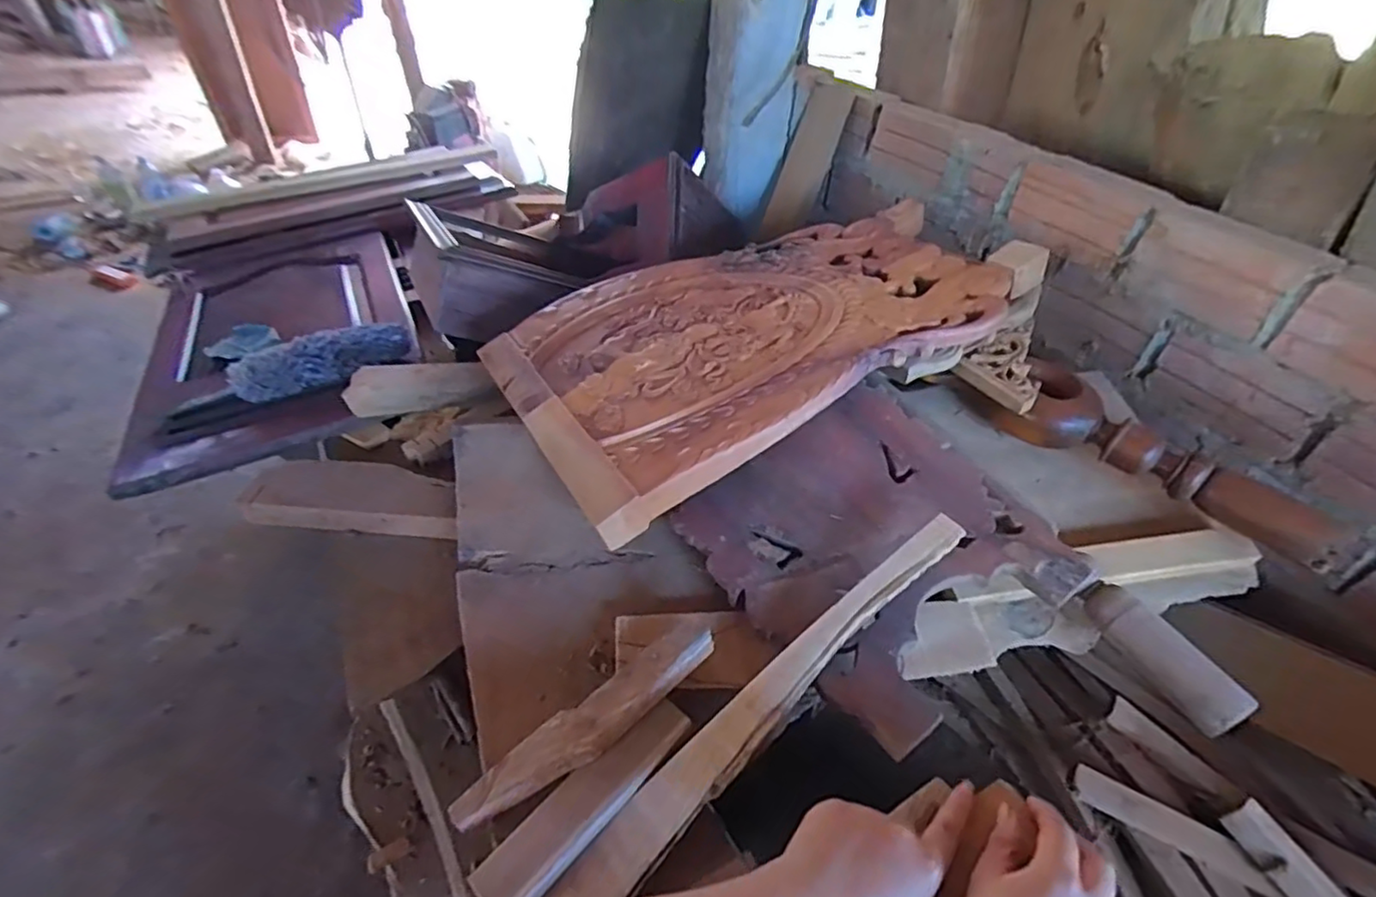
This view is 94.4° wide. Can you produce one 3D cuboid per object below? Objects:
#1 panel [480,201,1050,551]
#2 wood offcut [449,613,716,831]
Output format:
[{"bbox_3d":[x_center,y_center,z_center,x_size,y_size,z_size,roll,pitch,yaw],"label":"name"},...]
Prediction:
[{"bbox_3d":[0.103,-0.142,0.751,0.625,0.083,0.347,-21,46,-24],"label":"panel"},{"bbox_3d":[-0.076,0.209,0.491,0.222,0.021,0.052,-34,52,-17],"label":"wood offcut"}]

